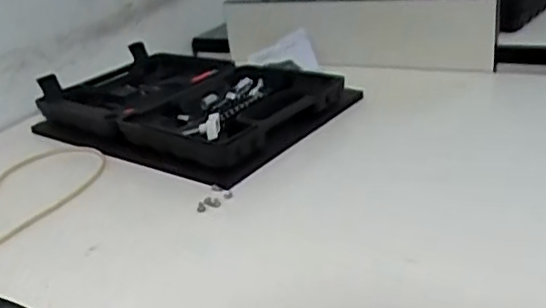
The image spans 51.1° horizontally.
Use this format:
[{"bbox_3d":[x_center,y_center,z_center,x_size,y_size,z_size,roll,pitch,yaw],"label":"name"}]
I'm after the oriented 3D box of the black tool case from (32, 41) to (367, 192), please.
[{"bbox_3d":[-0.106,-0.067,0.714,0.350,0.042,0.252,13,32,36],"label":"black tool case"}]

